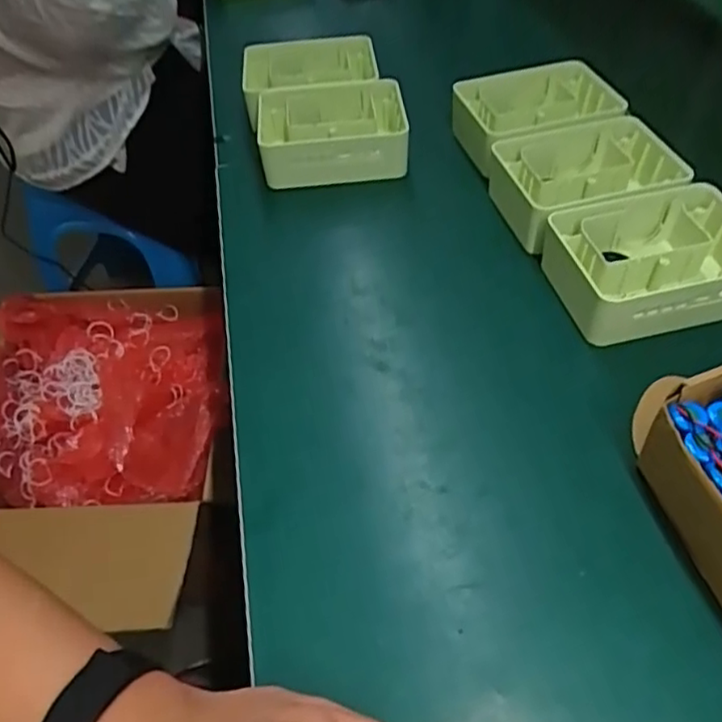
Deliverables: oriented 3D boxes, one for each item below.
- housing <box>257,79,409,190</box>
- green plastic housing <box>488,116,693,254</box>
[{"bbox_3d":[-0.030,-0.225,0.631,0.137,0.055,0.107,-8,50,-3],"label":"housing"},{"bbox_3d":[0.197,-0.157,0.558,0.152,0.045,0.116,-11,50,-5],"label":"green plastic housing"}]

